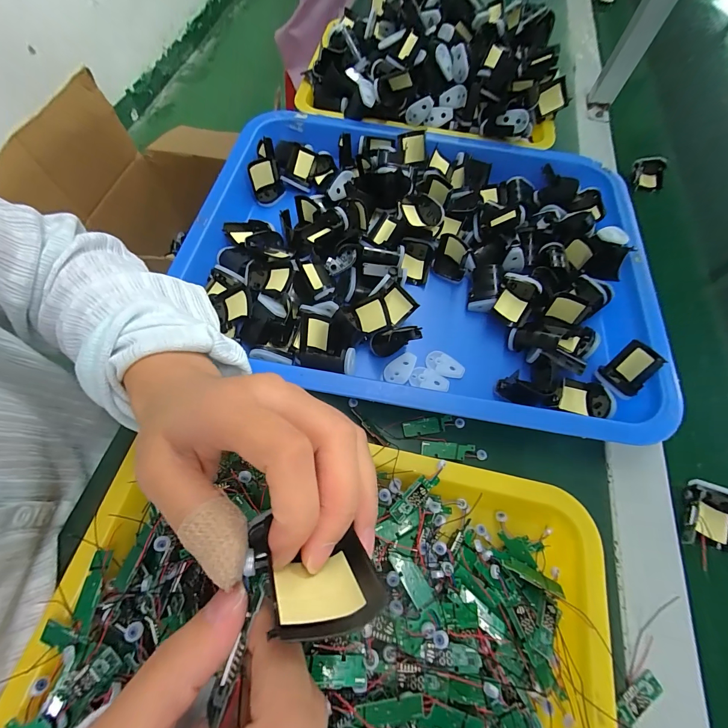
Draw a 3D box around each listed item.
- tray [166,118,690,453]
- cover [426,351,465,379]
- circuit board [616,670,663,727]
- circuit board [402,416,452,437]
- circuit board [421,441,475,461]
[{"bbox_3d":[0.058,-0.111,0.340,0.450,0.050,0.334,12,65,3],"label":"tray"},{"bbox_3d":[0.074,0.001,0.303,0.035,0.005,0.020,22,66,7],"label":"cover"},{"bbox_3d":[0.173,0.211,0.211,0.035,0.005,0.013,-26,69,-14],"label":"circuit board"},{"bbox_3d":[0.054,0.053,0.282,0.042,0.005,0.013,-7,66,-6],"label":"circuit board"},{"bbox_3d":[0.069,0.072,0.276,0.042,0.004,0.013,4,94,3],"label":"circuit board"}]

